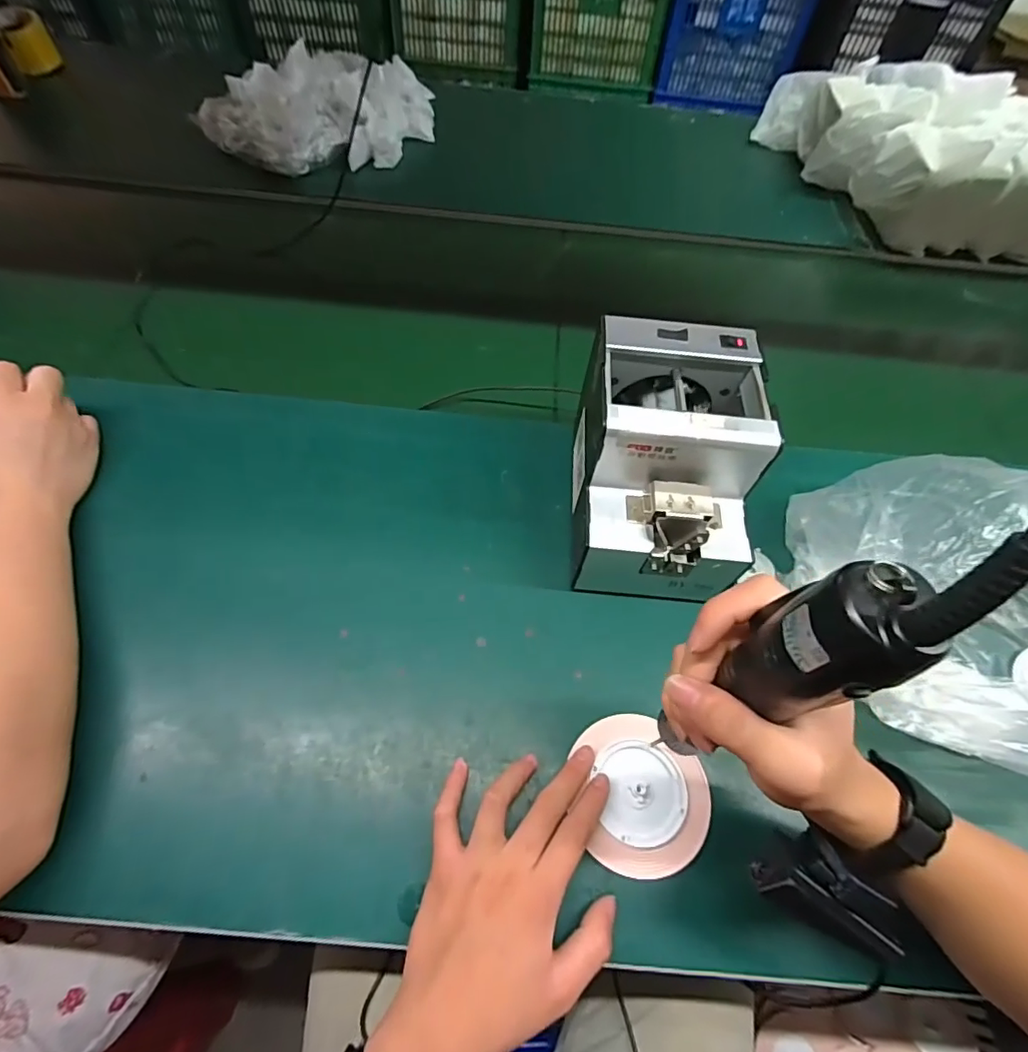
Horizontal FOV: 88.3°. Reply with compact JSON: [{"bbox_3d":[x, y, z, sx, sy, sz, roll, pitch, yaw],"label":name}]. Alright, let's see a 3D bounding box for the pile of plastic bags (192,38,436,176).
[{"bbox_3d":[-0.292,-0.652,0.836,0.375,0.078,0.221,-19,61,-15],"label":"pile of plastic bags"}]

